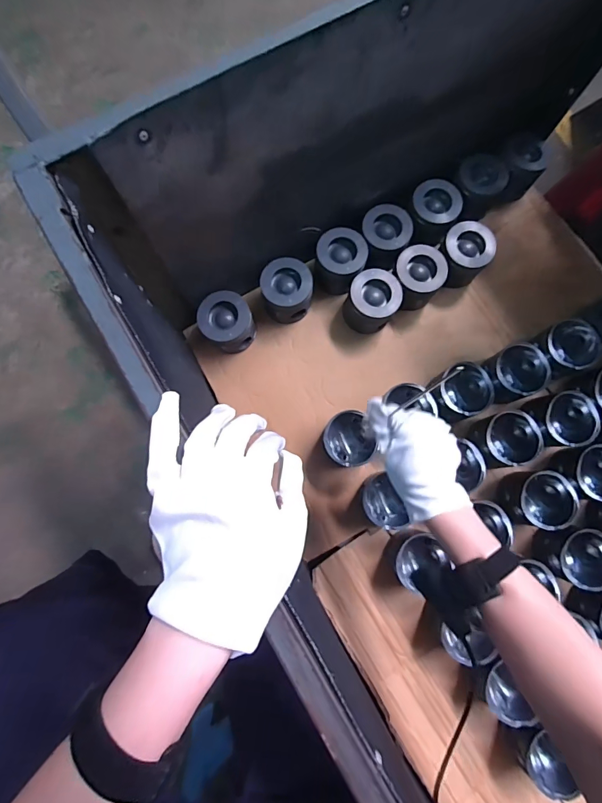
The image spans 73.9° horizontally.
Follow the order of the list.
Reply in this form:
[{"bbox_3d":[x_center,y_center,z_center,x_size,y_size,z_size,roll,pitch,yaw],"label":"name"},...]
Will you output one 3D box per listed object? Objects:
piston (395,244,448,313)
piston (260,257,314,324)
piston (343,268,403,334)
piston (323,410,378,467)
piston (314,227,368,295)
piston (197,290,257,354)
[{"bbox_3d":[0.198,-0.210,0.693,0.082,0.081,0.089,0,80,-2],"label":"piston"},{"bbox_3d":[-0.024,-0.185,0.678,0.086,0.076,0.087,0,80,-2],"label":"piston"},{"bbox_3d":[0.119,-0.167,0.676,0.081,0.080,0.079,0,80,-2],"label":"piston"},{"bbox_3d":[0.074,0.063,0.646,0.079,0.067,0.085,0,80,-2],"label":"piston"},{"bbox_3d":[0.066,-0.239,0.694,0.081,0.090,0.081,0,80,-2],"label":"piston"},{"bbox_3d":[-0.123,-0.129,0.672,0.079,0.077,0.086,0,80,-2],"label":"piston"}]

